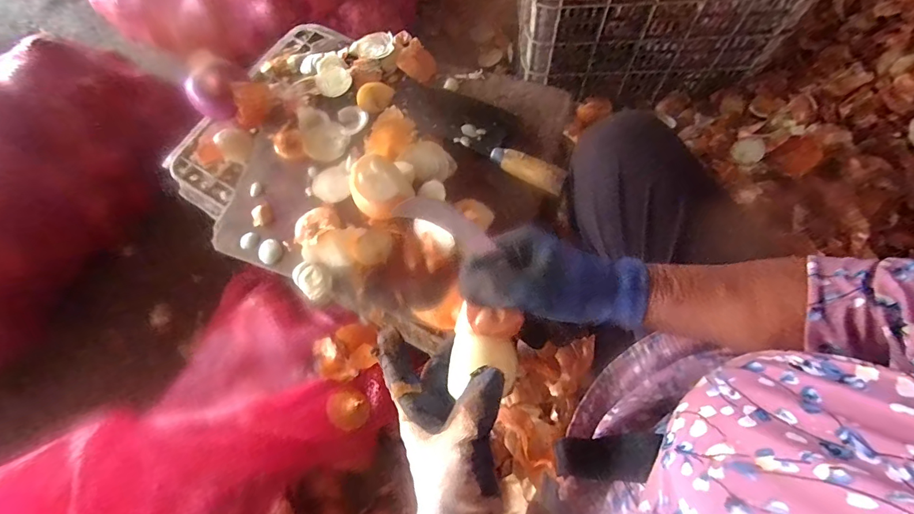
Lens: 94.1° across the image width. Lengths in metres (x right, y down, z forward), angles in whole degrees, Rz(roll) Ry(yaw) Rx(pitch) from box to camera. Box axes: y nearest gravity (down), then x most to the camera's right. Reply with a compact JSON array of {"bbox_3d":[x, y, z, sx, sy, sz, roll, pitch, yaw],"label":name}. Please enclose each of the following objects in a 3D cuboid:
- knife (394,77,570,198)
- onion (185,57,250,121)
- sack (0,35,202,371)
[{"bbox_3d":[0.026,-0.161,0.515,0.246,0.022,0.078,30,73,13],"label":"knife"},{"bbox_3d":[-0.310,-0.217,0.554,0.069,0.061,0.063,11,69,7],"label":"onion"},{"bbox_3d":[-0.740,-0.084,0.678,0.219,0.222,0.619,24,71,11],"label":"sack"}]

